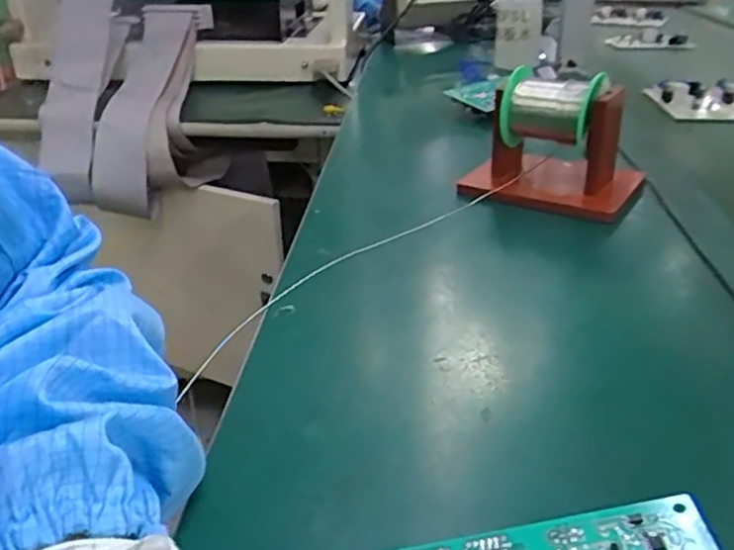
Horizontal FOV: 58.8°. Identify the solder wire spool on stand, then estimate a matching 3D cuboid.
[{"bbox_3d":[0.167,-0.117,0.559,0.131,0.098,0.109,23,37,36],"label":"solder wire spool on stand"}]

